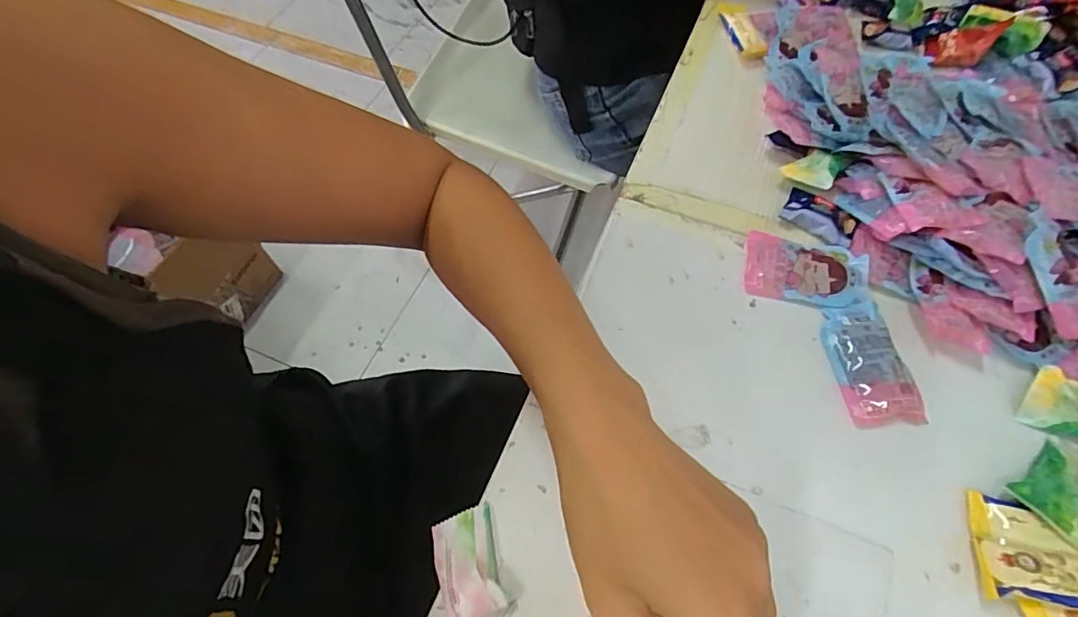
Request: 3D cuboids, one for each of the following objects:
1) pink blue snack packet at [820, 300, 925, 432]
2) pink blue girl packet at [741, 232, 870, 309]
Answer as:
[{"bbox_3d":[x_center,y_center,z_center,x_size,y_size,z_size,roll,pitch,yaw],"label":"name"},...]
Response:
[{"bbox_3d":[0.220,0.036,0.341,0.045,0.009,0.085,-5,62,-2],"label":"pink blue snack packet"},{"bbox_3d":[0.196,-0.028,0.373,0.082,0.009,0.055,15,63,8],"label":"pink blue girl packet"}]

